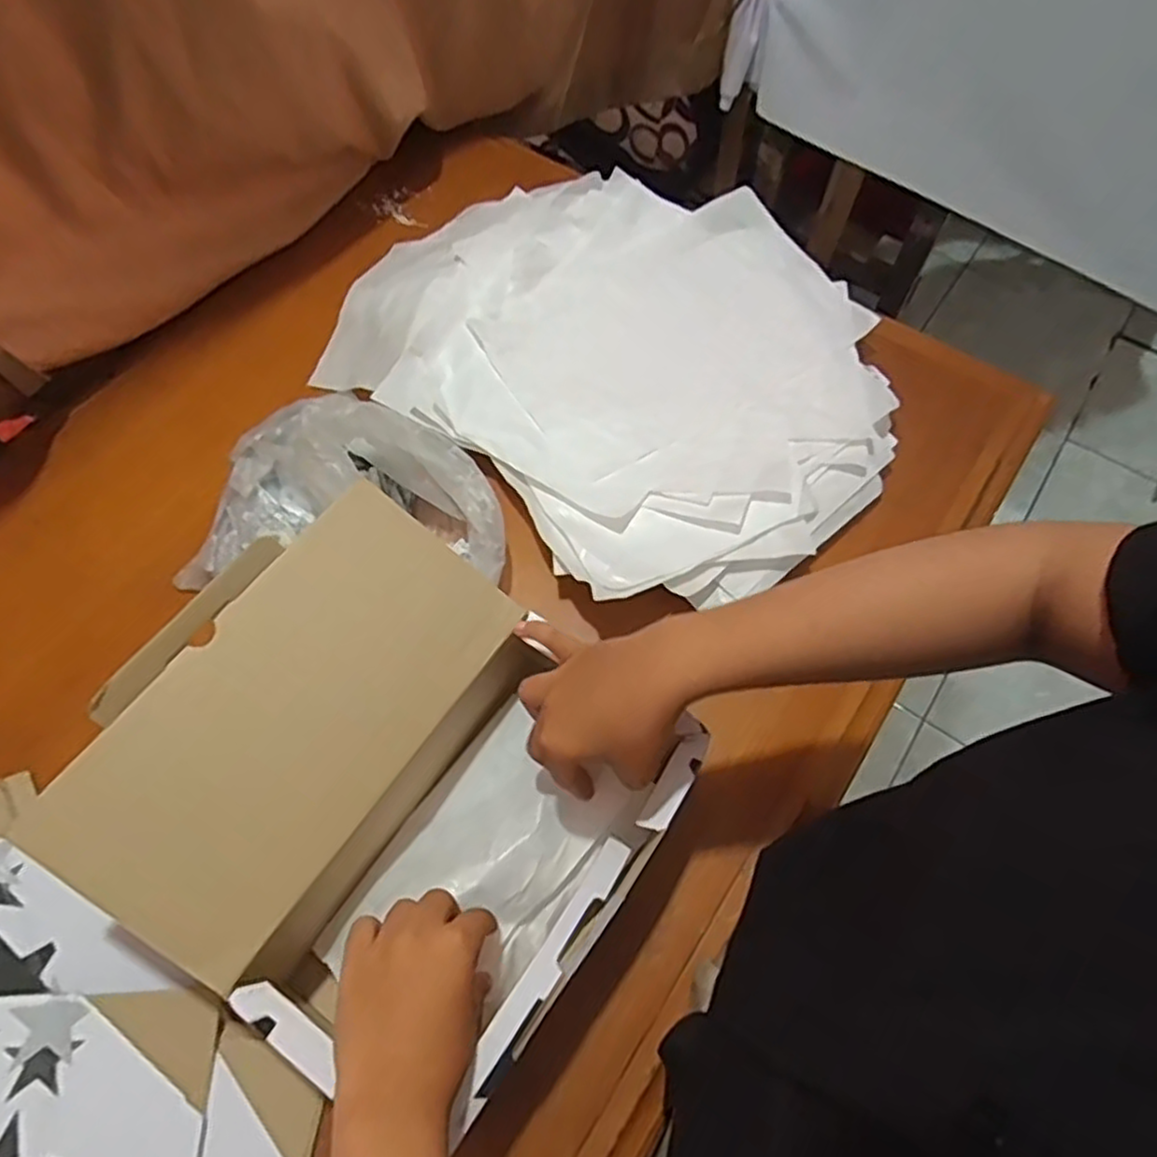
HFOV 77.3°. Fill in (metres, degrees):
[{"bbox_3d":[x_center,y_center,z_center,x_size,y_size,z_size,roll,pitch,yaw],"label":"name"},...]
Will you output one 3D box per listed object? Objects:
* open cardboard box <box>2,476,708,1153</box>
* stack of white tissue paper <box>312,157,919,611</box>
[{"bbox_3d":[-0.114,0.133,0.454,0.292,0.144,0.270,32,67,14],"label":"open cardboard box"},{"bbox_3d":[0.045,-0.224,0.688,0.520,0.053,0.426,41,69,18],"label":"stack of white tissue paper"}]

